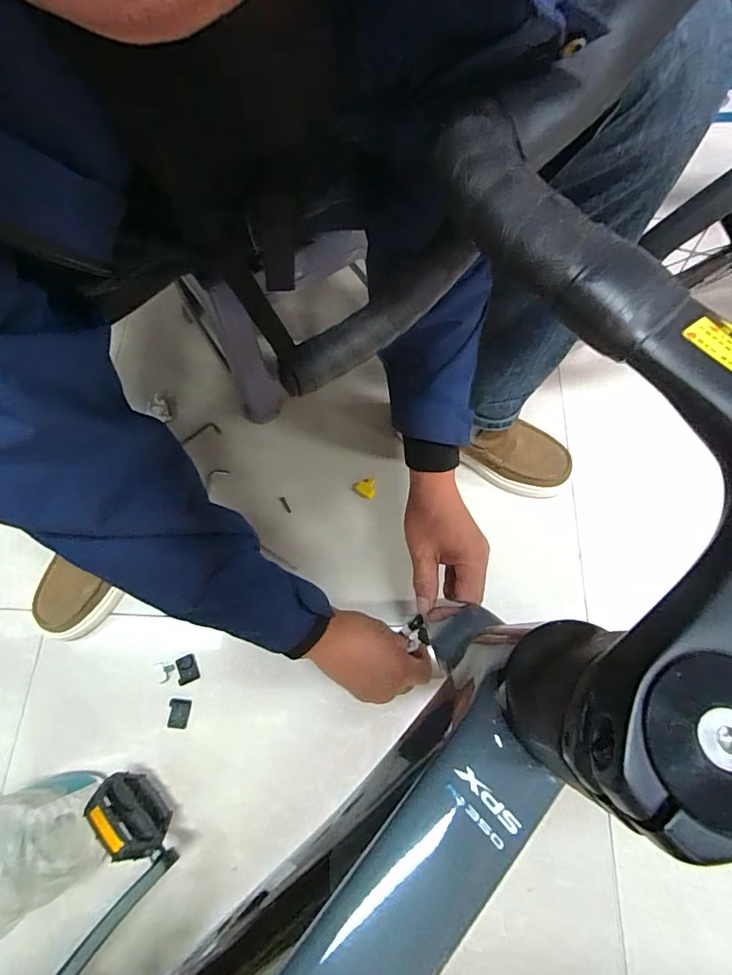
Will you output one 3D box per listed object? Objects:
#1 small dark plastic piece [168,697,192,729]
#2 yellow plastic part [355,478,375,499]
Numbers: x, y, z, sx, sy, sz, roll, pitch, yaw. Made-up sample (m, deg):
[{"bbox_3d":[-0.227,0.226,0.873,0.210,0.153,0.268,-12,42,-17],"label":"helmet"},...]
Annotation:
[{"bbox_3d":[-0.253,0.305,0.620,0.028,0.004,0.036,2,69,1],"label":"small dark plastic piece"},{"bbox_3d":[-0.001,0.002,0.722,0.029,0.009,0.030,0,69,0],"label":"yellow plastic part"}]

